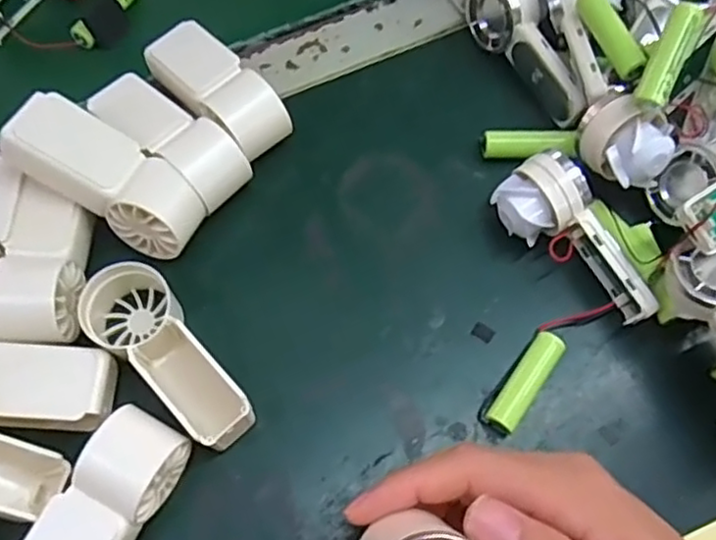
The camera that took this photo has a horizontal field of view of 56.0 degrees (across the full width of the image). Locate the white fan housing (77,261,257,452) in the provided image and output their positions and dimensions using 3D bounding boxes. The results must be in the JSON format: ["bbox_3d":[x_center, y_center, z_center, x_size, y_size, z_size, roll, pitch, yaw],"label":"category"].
[{"bbox_3d":[-0.088,0.039,0.307,0.039,0.033,0.104,-37,72,-14],"label":"white fan housing"}]

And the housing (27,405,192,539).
[{"bbox_3d":[-0.107,0.104,0.277,0.035,0.041,0.092,29,71,11],"label":"housing"}]

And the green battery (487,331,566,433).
[{"bbox_3d":[0.078,0.052,0.312,0.014,0.013,0.051,35,72,13],"label":"green battery"}]

